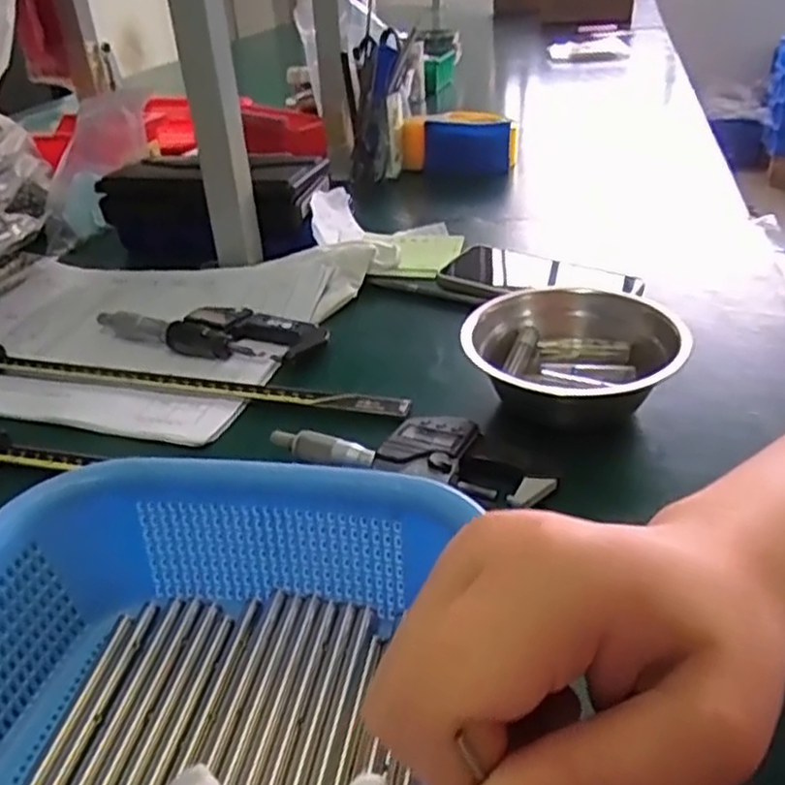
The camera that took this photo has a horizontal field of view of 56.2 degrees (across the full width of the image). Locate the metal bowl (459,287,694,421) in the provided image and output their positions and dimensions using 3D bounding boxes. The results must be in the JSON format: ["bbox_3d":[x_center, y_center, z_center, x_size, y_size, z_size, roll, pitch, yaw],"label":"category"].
[{"bbox_3d":[0.107,-0.018,0.433,0.121,0.051,0.117,-2,33,1],"label":"metal bowl"}]

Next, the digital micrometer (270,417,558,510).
[{"bbox_3d":[0.009,0.032,0.399,0.152,0.021,0.044,10,35,19],"label":"digital micrometer"}]

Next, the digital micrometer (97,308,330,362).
[{"bbox_3d":[-0.133,-0.046,0.534,0.171,0.020,0.048,6,34,13],"label":"digital micrometer"}]

